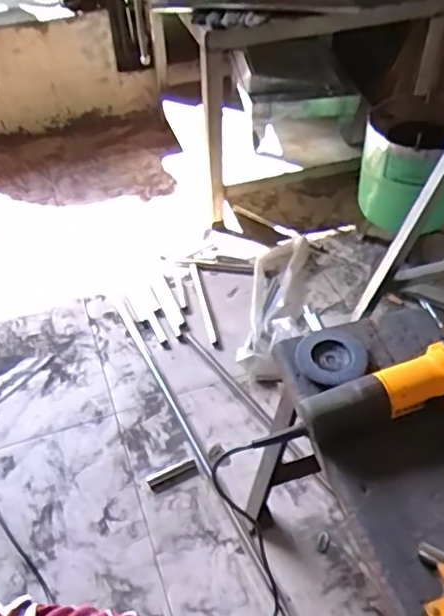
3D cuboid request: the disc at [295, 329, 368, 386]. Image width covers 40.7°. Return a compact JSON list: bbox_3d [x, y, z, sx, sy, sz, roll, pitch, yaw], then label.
[{"bbox_3d":[0.153,0.068,0.836,0.091,0.013,0.100,-1,46,1],"label":"disc"}]

